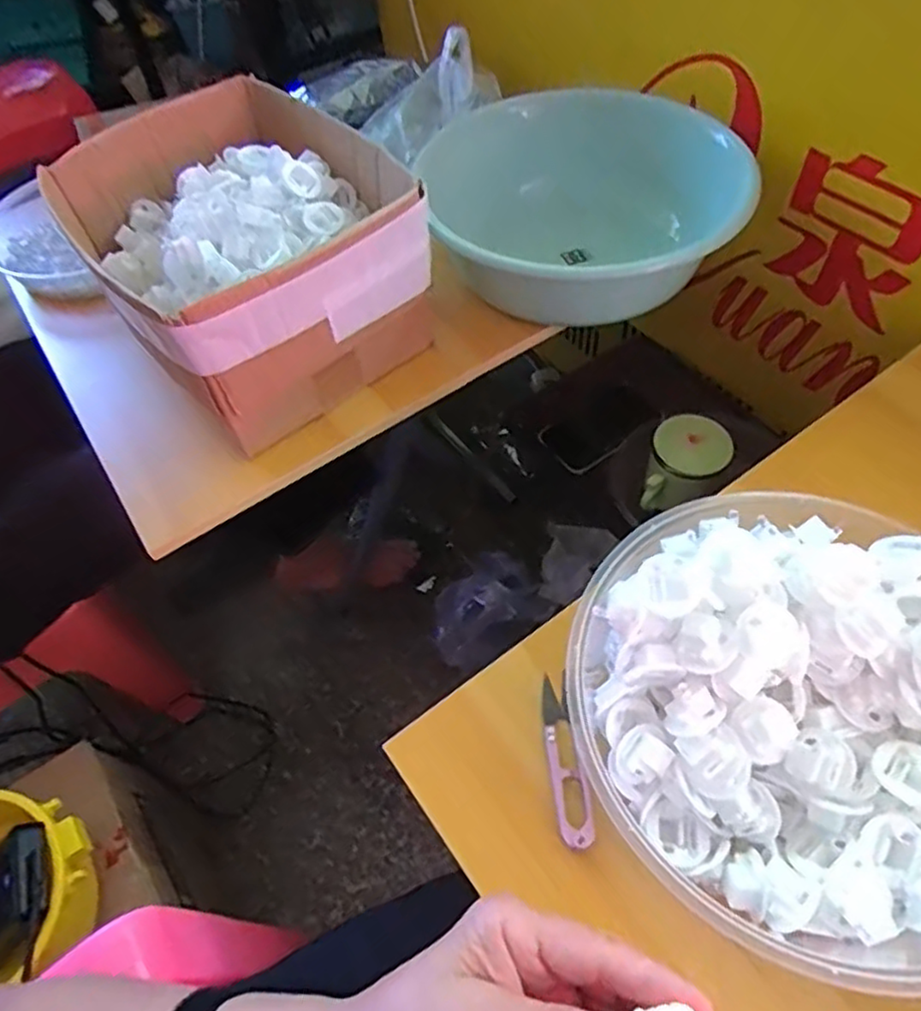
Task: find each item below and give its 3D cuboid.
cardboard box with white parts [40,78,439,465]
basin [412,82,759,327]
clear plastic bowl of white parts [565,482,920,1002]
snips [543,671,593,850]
[{"bbox_3d":[-0.186,-0.223,0.594,0.235,0.140,0.298,-32,59,-16],"label":"cardboard box with white parts"},{"bbox_3d":[0.113,-0.267,0.651,0.267,0.151,0.220,-8,55,-1],"label":"basin"},{"bbox_3d":[0.180,0.102,0.354,0.212,0.084,0.230,-2,55,3],"label":"clear plastic bowl of white parts"},{"bbox_3d":[0.062,0.149,0.404,0.020,0.013,0.100,-6,55,1],"label":"snips"}]

